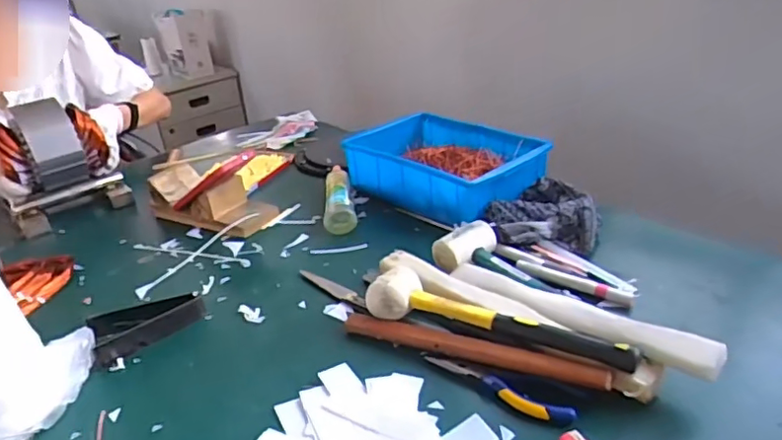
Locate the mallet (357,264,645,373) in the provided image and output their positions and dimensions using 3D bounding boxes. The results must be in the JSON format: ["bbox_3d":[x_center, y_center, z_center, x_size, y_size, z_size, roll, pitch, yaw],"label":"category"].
[{"bbox_3d":[0.104,0.111,0.598,0.281,0.055,0.052,13,32,31],"label":"mallet"}]

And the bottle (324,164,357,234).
[{"bbox_3d":[-0.087,-0.042,0.945,0.049,0.038,0.214,-7,27,-5],"label":"bottle"}]

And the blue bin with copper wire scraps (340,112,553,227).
[{"bbox_3d":[0.083,-0.085,0.944,0.185,0.093,0.288,-26,34,-37],"label":"blue bin with copper wire scraps"}]

